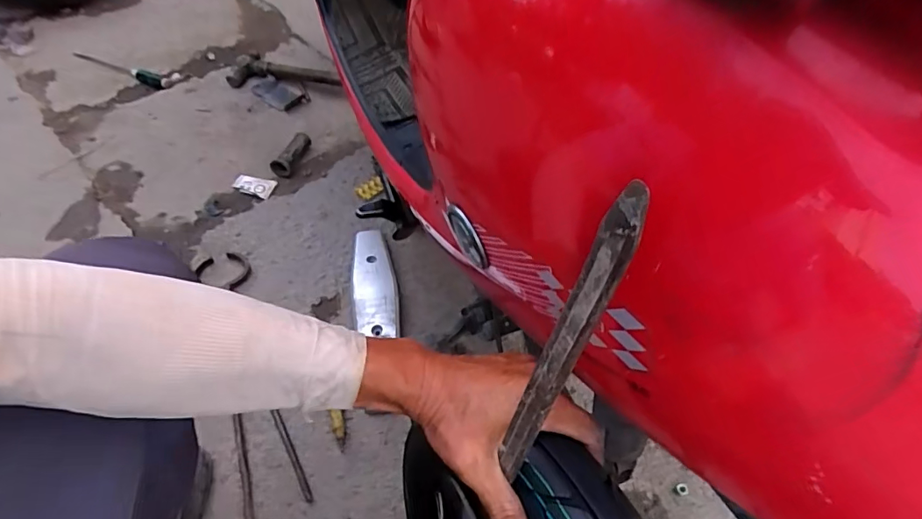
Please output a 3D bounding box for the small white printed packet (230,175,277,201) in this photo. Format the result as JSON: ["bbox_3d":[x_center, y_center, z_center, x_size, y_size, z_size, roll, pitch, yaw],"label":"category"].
[{"bbox_3d":[-0.435,-0.157,1.057,0.081,0.019,0.048,16,53,7],"label":"small white printed packet"}]

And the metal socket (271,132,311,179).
[{"bbox_3d":[-0.367,-0.227,1.094,0.035,0.033,0.120,20,65,16],"label":"metal socket"}]

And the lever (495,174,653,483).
[{"bbox_3d":[0.050,0.051,0.258,0.005,0.207,0.017,-25,53,-38],"label":"lever"}]

